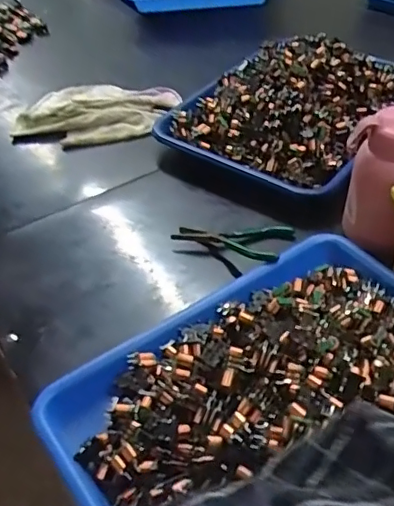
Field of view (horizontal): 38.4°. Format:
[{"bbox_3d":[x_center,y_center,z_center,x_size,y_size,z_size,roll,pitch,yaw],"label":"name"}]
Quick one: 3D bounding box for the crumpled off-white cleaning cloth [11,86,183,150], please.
[{"bbox_3d":[-0.139,-0.192,0.785,0.213,0.030,0.127,0,44,4],"label":"crumpled off-white cleaning cloth"}]

